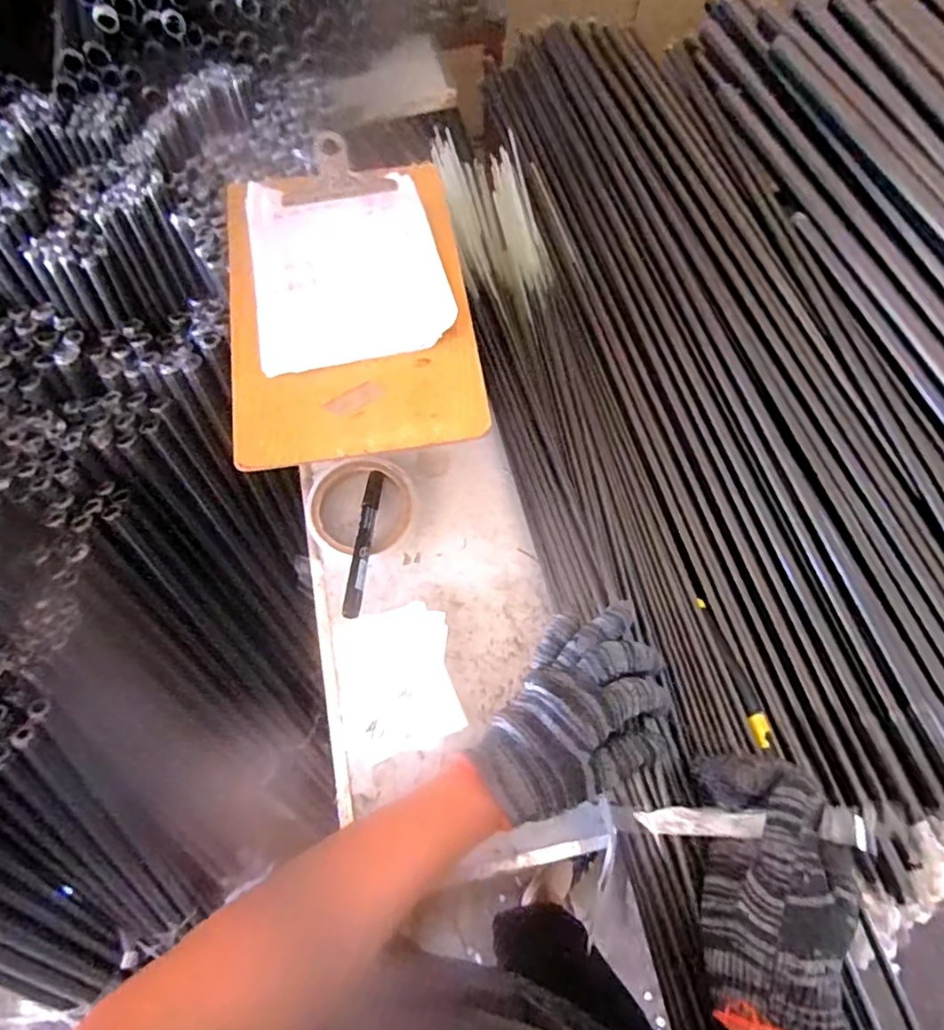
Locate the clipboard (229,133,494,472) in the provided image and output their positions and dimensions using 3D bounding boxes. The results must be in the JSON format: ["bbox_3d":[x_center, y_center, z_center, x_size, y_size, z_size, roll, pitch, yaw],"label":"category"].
[{"bbox_3d":[-0.102,-0.178,0.482,0.188,0.021,0.280,-9,68,-3],"label":"clipboard"}]

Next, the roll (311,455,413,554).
[{"bbox_3d":[-0.099,-0.009,0.526,0.090,0.021,0.088,0,69,0],"label":"roll"}]

